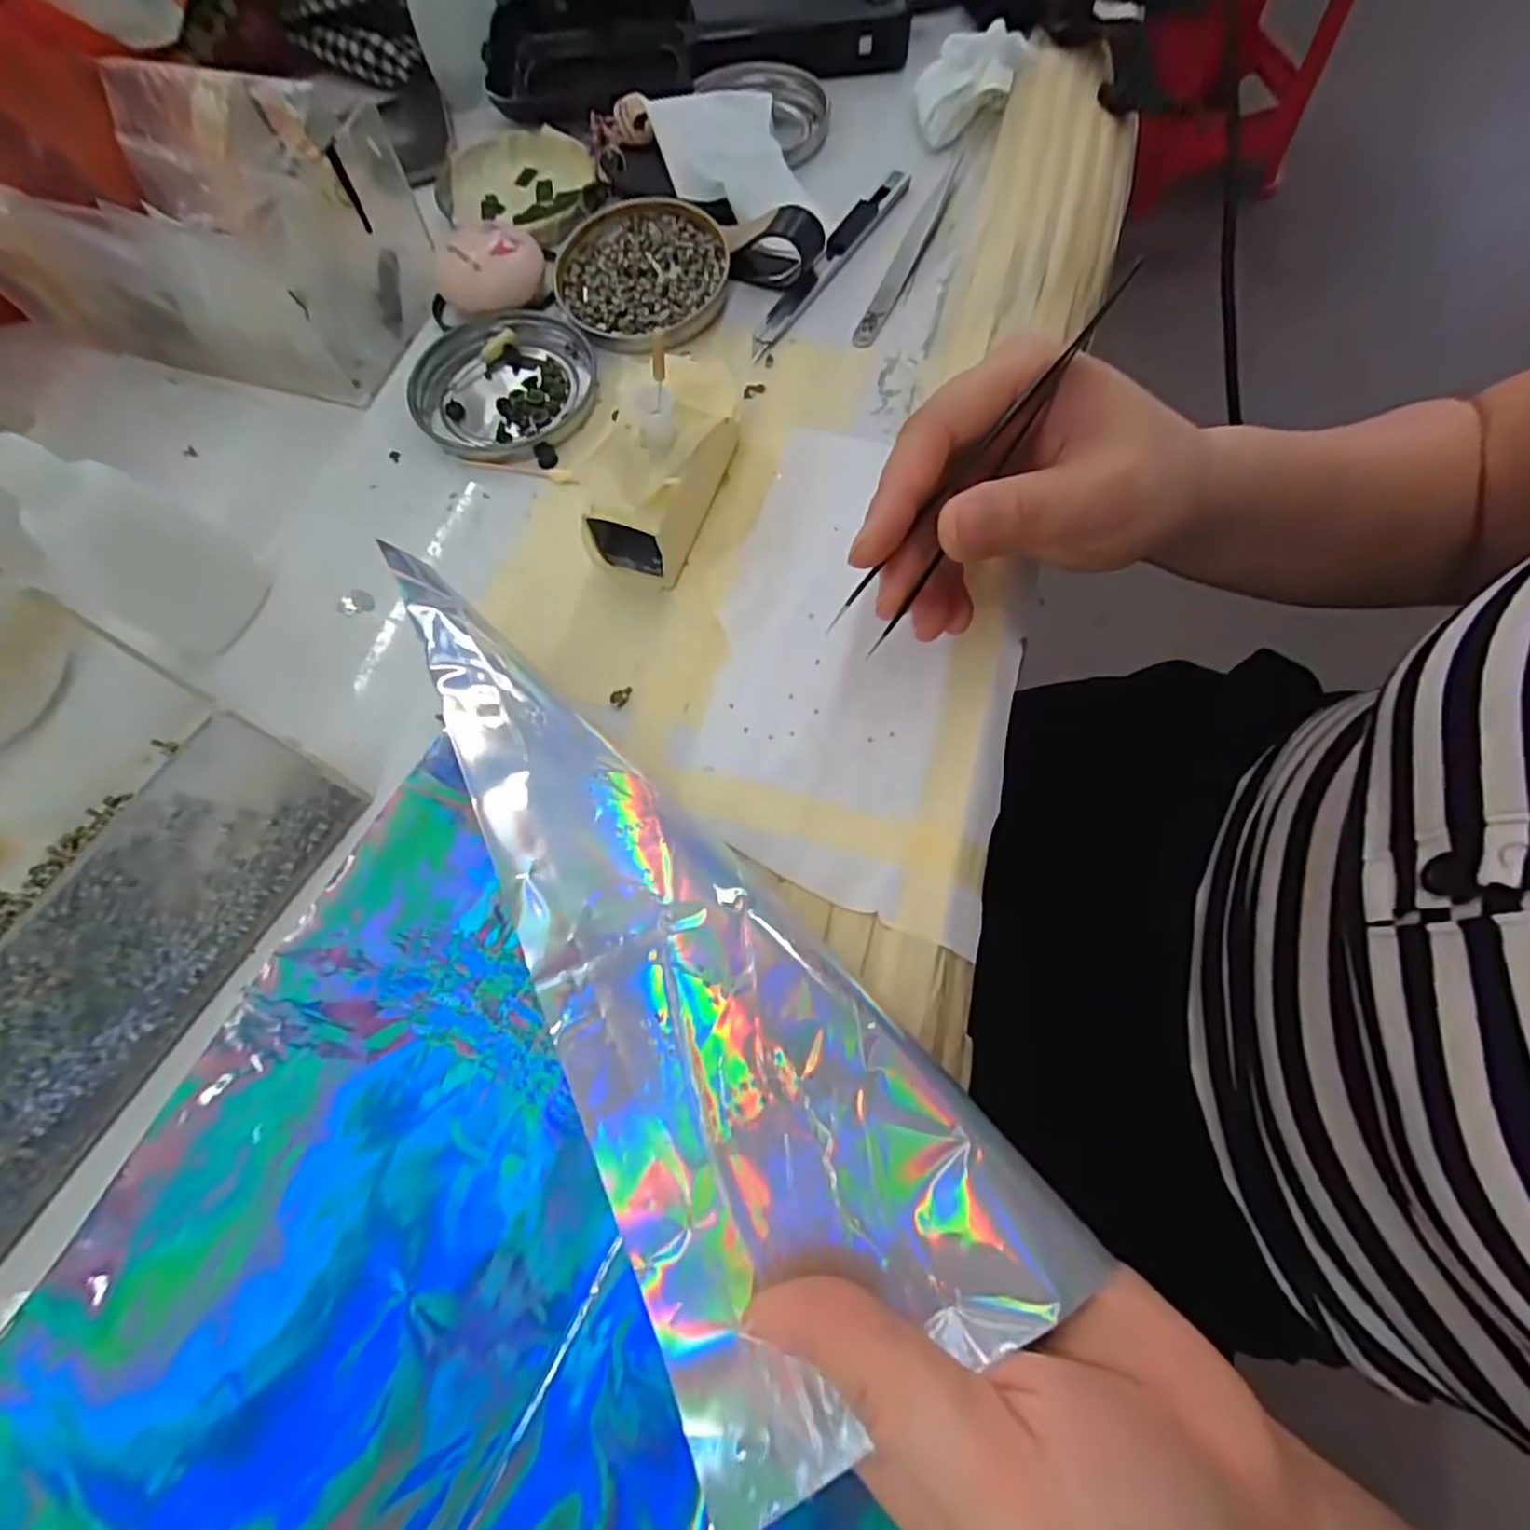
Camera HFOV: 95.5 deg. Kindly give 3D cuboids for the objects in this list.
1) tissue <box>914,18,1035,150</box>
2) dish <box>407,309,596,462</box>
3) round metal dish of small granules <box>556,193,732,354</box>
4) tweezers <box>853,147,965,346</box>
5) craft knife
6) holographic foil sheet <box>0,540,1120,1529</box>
[{"bbox_3d":[0.104,-0.350,0.353,0.078,0.018,0.040,-42,73,-13],"label":"tissue"},{"bbox_3d":[-0.115,-0.165,0.303,0.075,0.008,0.078,-1,69,2],"label":"dish"},{"bbox_3d":[-0.056,-0.225,0.319,0.077,0.014,0.078,-1,69,2],"label":"round metal dish of small granules"},{"bbox_3d":[0.071,-0.243,0.325,0.010,0.005,0.131,23,72,11],"label":"tweezers"},{"bbox_3d":[0.031,-0.236,0.322,0.016,0.007,0.133,29,73,13],"label":"craft knife"},{"bbox_3d":[-0.056,0.123,0.170,0.246,0.079,0.251,27,72,12],"label":"holographic foil sheet"}]

